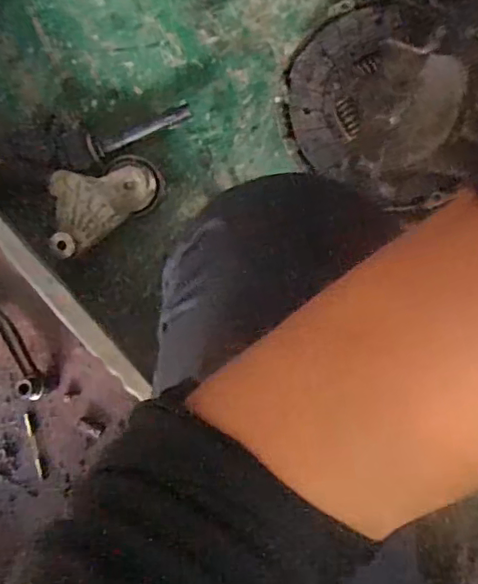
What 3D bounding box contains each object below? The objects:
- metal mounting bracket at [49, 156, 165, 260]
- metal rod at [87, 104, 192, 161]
[{"bbox_3d":[-0.157,-0.106,0.655,0.142,0.024,0.087,-34,85,-13],"label":"metal mounting bracket"},{"bbox_3d":[-0.110,-0.182,0.661,0.117,0.026,0.031,-23,83,1],"label":"metal rod"}]

